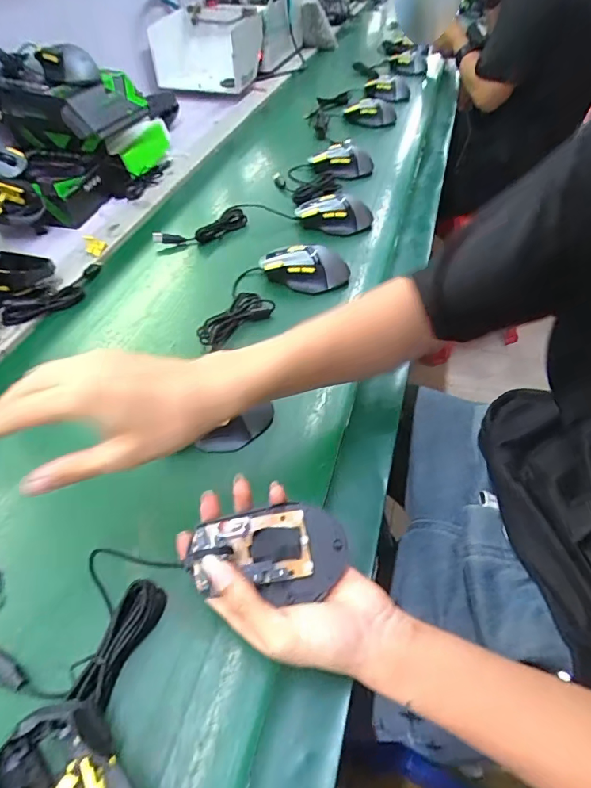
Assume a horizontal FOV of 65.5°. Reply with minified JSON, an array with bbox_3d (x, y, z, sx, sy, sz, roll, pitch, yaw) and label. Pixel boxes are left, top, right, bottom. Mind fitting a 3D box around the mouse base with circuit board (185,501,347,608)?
[{"bbox_3d":[-0.014,0.107,0.314,0.101,0.023,0.062,-6,66,-11],"label":"mouse base with circuit board"}]

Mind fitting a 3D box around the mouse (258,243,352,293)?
[{"bbox_3d":[0.012,-0.171,0.621,0.114,0.042,0.062,-5,43,3],"label":"mouse"}]

